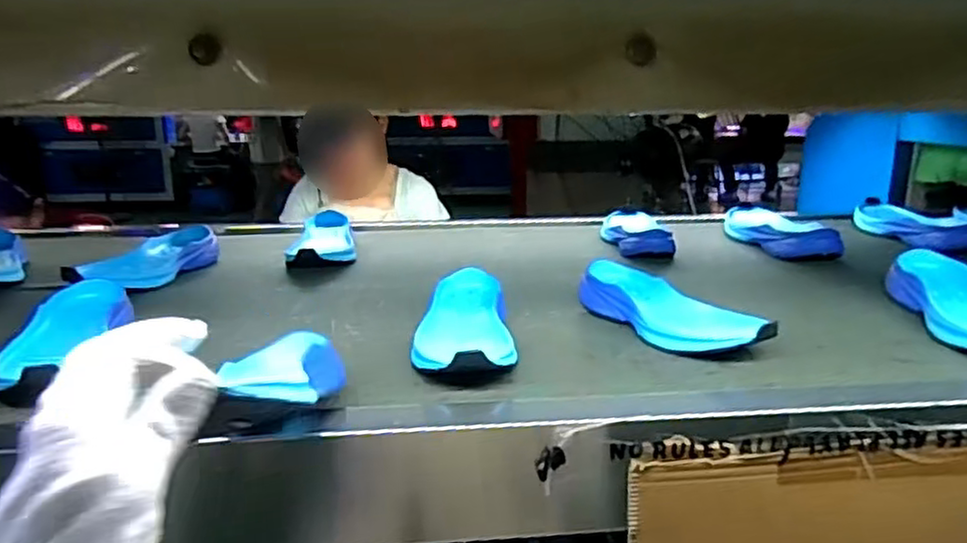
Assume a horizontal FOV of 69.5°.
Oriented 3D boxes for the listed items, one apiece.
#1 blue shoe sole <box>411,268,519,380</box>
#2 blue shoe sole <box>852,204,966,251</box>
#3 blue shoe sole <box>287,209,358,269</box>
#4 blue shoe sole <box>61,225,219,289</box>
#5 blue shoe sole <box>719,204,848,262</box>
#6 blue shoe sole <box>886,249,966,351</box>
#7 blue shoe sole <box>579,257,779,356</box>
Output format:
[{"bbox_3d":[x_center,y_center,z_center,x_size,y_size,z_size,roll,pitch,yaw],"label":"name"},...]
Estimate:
[{"bbox_3d":[-0.018,0.049,0.646,0.084,0.045,0.211,-3,14,-3],"label":"blue shoe sole"},{"bbox_3d":[0.683,-0.074,1.133,0.088,0.040,0.250,-3,14,-3],"label":"blue shoe sole"},{"bbox_3d":[-0.233,-0.045,1.021,0.088,0.049,0.240,-4,14,-8],"label":"blue shoe sole"},{"bbox_3d":[-0.428,-0.008,0.891,0.080,0.048,0.256,0,14,7],"label":"blue shoe sole"},{"bbox_3d":[0.448,-0.063,1.097,0.112,0.042,0.275,-1,14,2],"label":"blue shoe sole"},{"bbox_3d":[0.492,0.035,0.702,0.088,0.051,0.265,1,15,11],"label":"blue shoe sole"},{"bbox_3d":[0.181,0.037,0.691,0.083,0.052,0.215,-9,16,-25],"label":"blue shoe sole"}]

